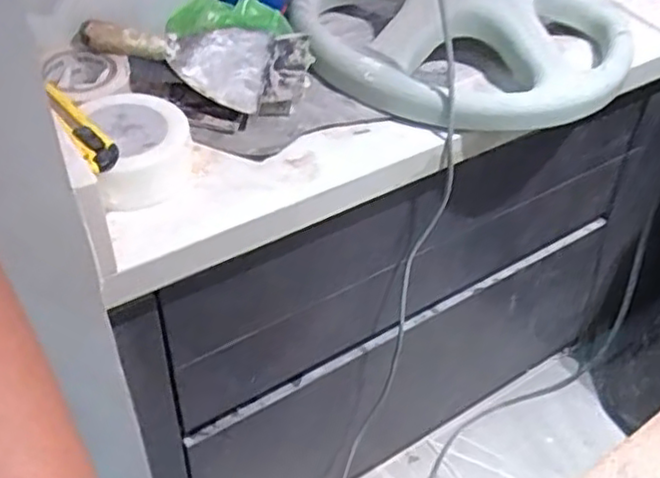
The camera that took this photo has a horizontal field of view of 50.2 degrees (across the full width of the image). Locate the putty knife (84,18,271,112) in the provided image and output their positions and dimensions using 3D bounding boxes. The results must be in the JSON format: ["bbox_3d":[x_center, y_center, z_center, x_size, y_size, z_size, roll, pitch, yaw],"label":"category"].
[{"bbox_3d":[-0.162,-0.198,0.749,0.190,0.039,0.127,7,45,2],"label":"putty knife"}]

